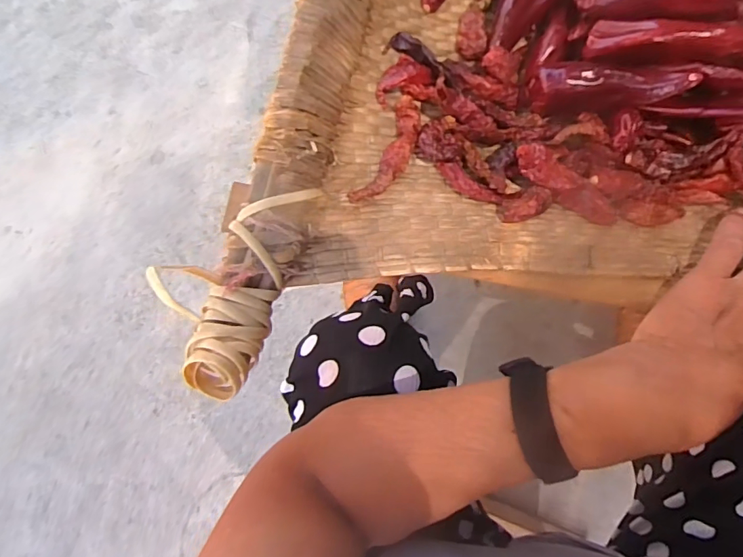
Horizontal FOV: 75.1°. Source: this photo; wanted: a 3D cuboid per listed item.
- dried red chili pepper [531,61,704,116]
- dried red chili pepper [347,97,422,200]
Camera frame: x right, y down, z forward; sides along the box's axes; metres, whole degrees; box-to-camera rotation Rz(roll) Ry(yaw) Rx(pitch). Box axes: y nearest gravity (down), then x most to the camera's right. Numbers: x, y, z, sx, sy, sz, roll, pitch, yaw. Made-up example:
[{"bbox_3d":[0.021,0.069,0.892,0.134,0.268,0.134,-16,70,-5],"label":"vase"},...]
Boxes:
[{"bbox_3d":[0.138,-0.112,0.283,0.082,0.027,0.023,0,91,2],"label":"dried red chili pepper"},{"bbox_3d":[0.012,-0.074,0.285,0.020,0.010,0.075,26,78,1],"label":"dried red chili pepper"}]

